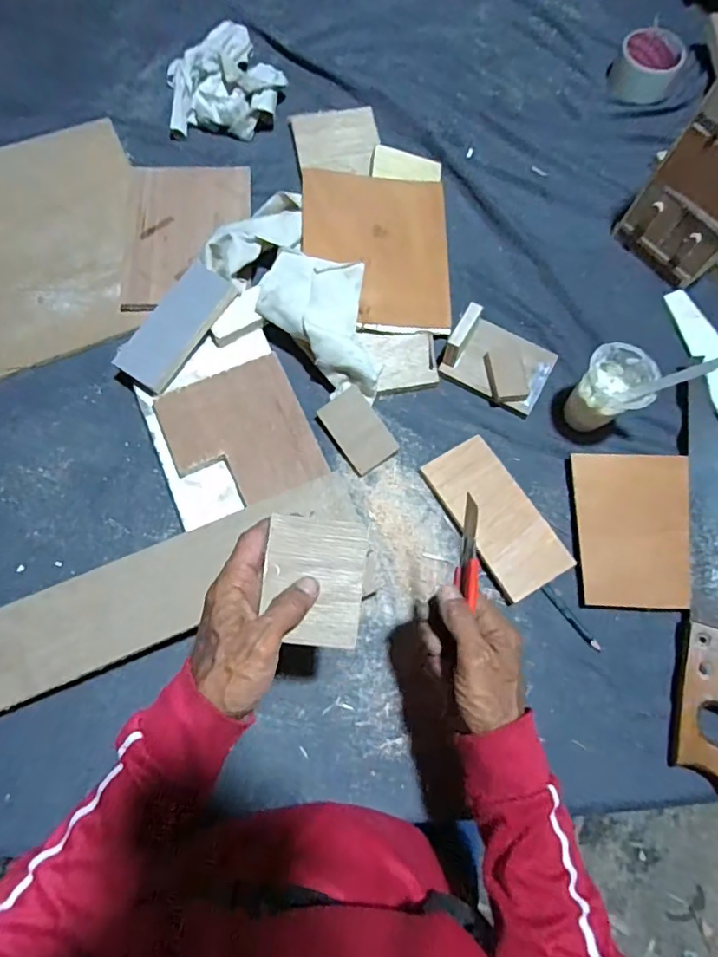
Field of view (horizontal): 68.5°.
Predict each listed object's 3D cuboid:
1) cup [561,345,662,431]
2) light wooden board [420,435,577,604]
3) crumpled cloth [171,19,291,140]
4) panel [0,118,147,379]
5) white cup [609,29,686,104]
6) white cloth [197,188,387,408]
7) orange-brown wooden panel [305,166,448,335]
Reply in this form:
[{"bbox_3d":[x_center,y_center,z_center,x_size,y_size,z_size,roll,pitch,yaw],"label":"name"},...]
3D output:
[{"bbox_3d":[0.264,-0.090,0.566,0.067,0.087,0.065,0,73,-1],"label":"cup"},{"bbox_3d":[0.144,0.039,0.560,0.079,0.020,0.167,-30,76,-10],"label":"light wooden board"},{"bbox_3d":[-0.182,-0.551,0.716,0.158,0.042,0.187,-8,73,-4],"label":"crumpled cloth"},{"bbox_3d":[-0.386,-0.297,0.655,0.233,0.021,0.327,-21,74,-8],"label":"panel"},{"bbox_3d":[0.403,-0.574,0.739,0.083,0.046,0.081,0,73,-1],"label":"white cup"},{"bbox_3d":[-0.048,-0.211,0.603,0.131,0.055,0.253,-43,78,-13],"label":"white cloth"},{"bbox_3d":[0.021,-0.268,0.625,0.169,0.007,0.193,1,82,-7],"label":"orange-brown wooden panel"}]

